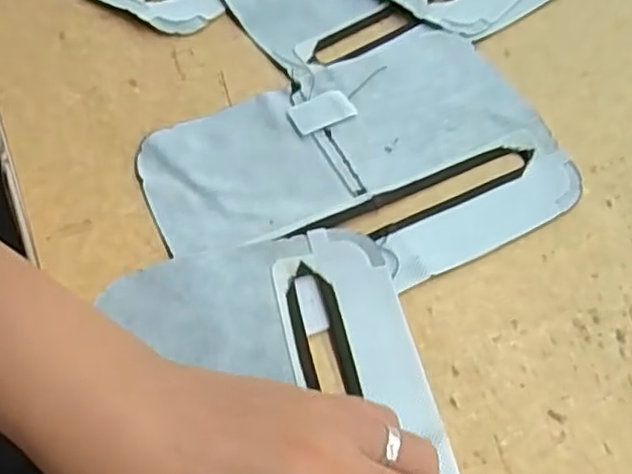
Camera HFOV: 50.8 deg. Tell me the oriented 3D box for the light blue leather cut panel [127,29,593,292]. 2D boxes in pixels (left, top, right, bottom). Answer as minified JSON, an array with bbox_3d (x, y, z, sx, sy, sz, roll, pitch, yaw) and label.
[{"bbox_3d":[0.020,-0.034,0.324,0.188,0.004,0.130,-24,63,-14],"label":"light blue leather cut panel"}]

